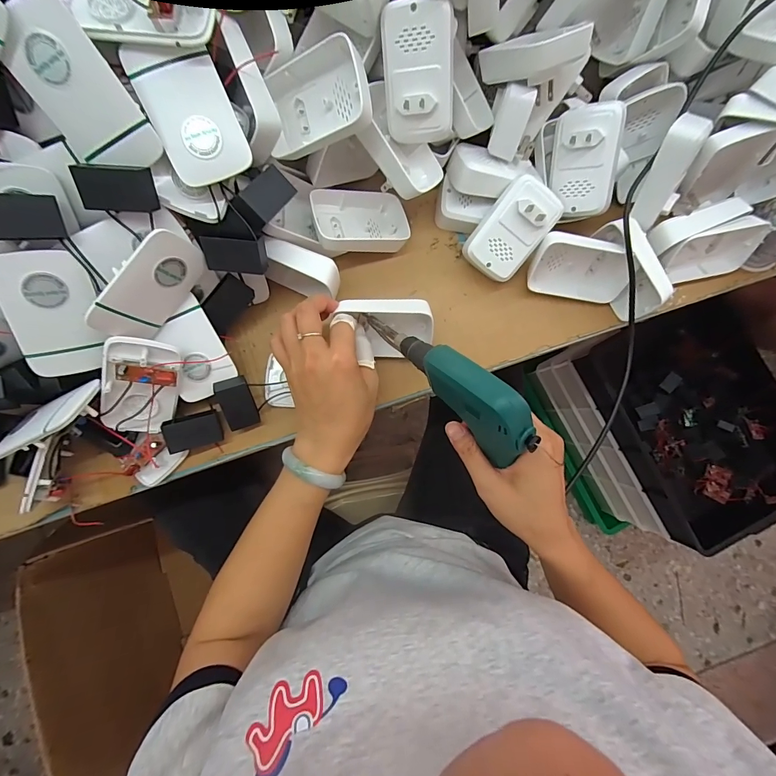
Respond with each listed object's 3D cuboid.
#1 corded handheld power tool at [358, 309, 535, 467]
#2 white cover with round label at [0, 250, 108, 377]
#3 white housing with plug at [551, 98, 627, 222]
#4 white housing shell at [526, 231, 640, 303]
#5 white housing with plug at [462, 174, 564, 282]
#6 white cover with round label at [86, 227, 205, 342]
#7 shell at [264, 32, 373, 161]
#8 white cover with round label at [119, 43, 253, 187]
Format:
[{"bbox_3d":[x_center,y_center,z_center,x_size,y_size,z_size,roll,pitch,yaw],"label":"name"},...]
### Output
[{"bbox_3d":[0.040,-0.017,0.301,0.033,0.041,0.177,-43,57,-5],"label":"corded handheld power tool"},{"bbox_3d":[-0.260,-0.055,0.293,0.056,0.012,0.095,-16,121,-29],"label":"white cover with round label"},{"bbox_3d":[0.188,-0.215,0.358,0.058,0.025,0.090,9,120,32],"label":"white housing with plug"},{"bbox_3d":[0.196,-0.121,0.382,0.097,0.026,0.061,10,121,-1],"label":"white housing shell"},{"bbox_3d":[0.122,-0.154,0.366,0.059,0.024,0.090,32,113,-12],"label":"white housing with plug"},{"bbox_3d":[-0.191,-0.081,0.302,0.013,0.059,0.094,43,97,16],"label":"white cover with round label"},{"bbox_3d":[-0.060,-0.234,0.302,0.091,0.030,0.067,-4,105,24],"label":"shell"},{"bbox_3d":[-0.143,-0.201,0.274,0.058,0.010,0.089,-22,106,-4],"label":"white cover with round label"}]

